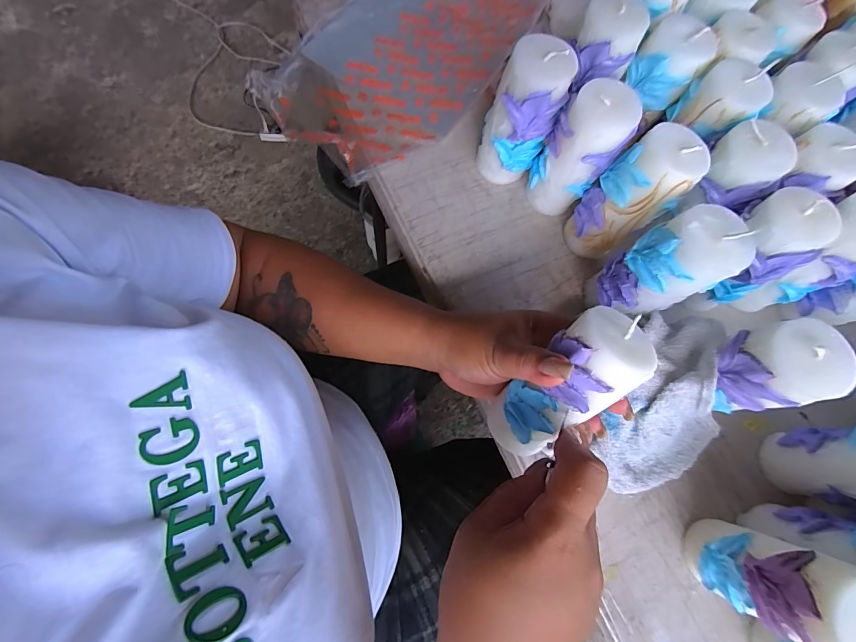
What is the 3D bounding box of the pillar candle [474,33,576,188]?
[{"bbox_3d":[0.073,-0.164,0.305,0.050,0.108,0.043,9,74,-1],"label":"pillar candle"}]

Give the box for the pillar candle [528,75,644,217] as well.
[{"bbox_3d":[0.118,-0.131,0.303,0.052,0.104,0.042,31,75,5],"label":"pillar candle"}]

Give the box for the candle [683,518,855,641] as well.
[{"bbox_3d":[0.211,0.160,0.228,0.047,0.108,0.048,1,74,-4],"label":"candle"}]

